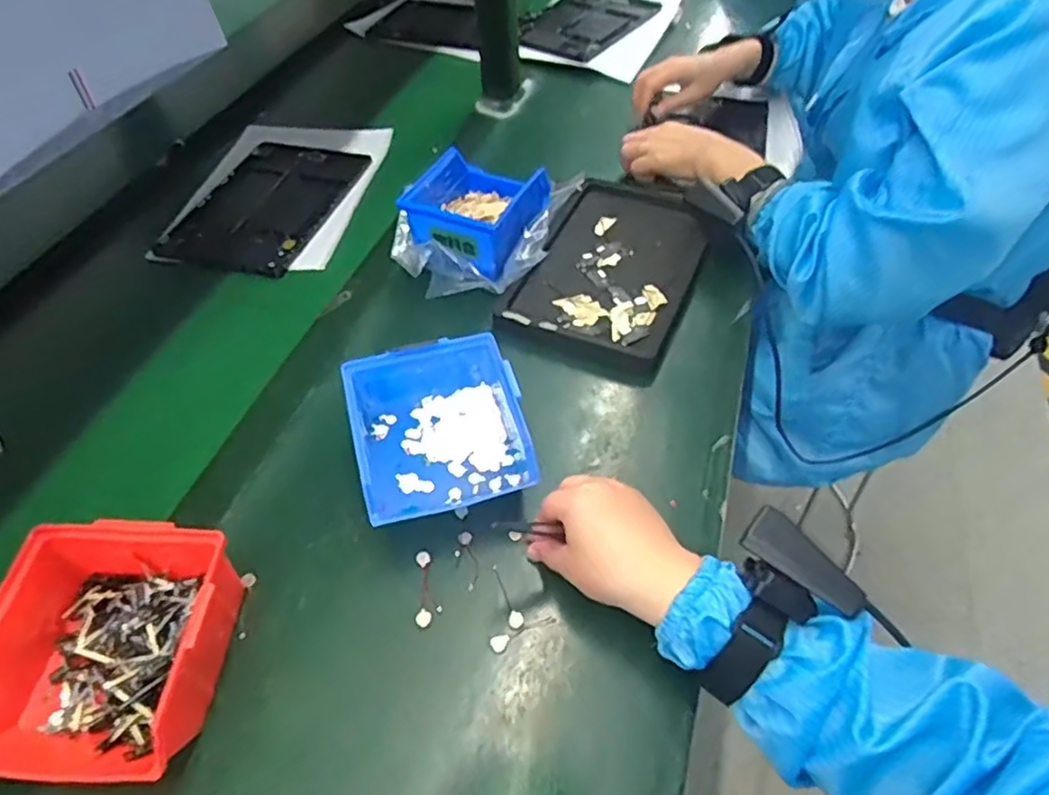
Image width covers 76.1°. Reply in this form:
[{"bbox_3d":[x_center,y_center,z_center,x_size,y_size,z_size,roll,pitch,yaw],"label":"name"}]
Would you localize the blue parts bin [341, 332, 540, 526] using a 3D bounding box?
[{"bbox_3d":[-0.064,0.025,0.510,0.123,0.061,0.129,-12,53,-10],"label":"blue parts bin"}]

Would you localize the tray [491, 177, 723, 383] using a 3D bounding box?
[{"bbox_3d":[0.094,-0.135,0.666,0.155,0.026,0.258,18,51,20],"label":"tray"}]

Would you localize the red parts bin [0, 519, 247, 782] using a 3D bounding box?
[{"bbox_3d":[-0.253,0.154,0.408,0.134,0.072,0.142,3,52,2],"label":"red parts bin"}]

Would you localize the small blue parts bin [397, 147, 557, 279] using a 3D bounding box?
[{"bbox_3d":[-0.050,-0.191,0.691,0.114,0.069,0.140,20,52,22],"label":"small blue parts bin"}]

